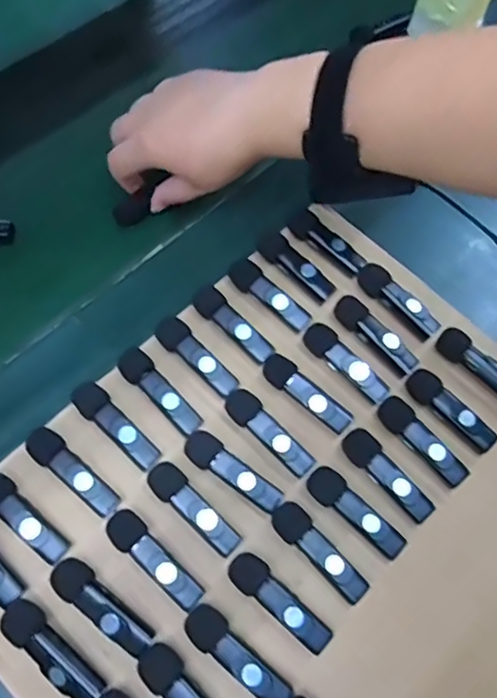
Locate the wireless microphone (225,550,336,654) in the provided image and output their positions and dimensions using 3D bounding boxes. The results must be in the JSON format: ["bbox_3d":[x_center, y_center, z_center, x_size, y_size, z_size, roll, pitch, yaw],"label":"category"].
[{"bbox_3d":[0.017,0.138,0.316,0.064,0.014,0.019,39,69,15],"label":"wireless microphone"}]

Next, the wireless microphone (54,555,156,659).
[{"bbox_3d":[-0.079,0.138,0.309,0.064,0.014,0.018,38,69,14],"label":"wireless microphone"}]

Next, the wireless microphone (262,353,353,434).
[{"bbox_3d":[0.035,0.028,0.361,0.064,0.015,0.017,40,69,15],"label":"wireless microphone"}]

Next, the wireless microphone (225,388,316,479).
[{"bbox_3d":[0.012,0.050,0.350,0.064,0.016,0.018,43,70,16],"label":"wireless microphone"}]

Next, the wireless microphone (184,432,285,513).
[{"bbox_3d":[-0.010,0.072,0.339,0.064,0.014,0.019,37,69,14],"label":"wireless microphone"}]

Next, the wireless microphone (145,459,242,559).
[{"bbox_3d":[-0.032,0.092,0.331,0.019,0.014,0.063,-41,73,-19],"label":"wireless microphone"}]

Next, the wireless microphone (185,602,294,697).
[{"bbox_3d":[-0.006,0.163,0.305,0.064,0.015,0.018,39,69,15],"label":"wireless microphone"}]

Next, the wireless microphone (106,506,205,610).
[{"bbox_3d":[-0.052,0.117,0.320,0.064,0.015,0.018,42,70,16],"label":"wireless microphone"}]

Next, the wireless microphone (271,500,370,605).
[{"bbox_3d":[0.040,0.114,0.325,0.018,0.011,0.065,-40,72,-19],"label":"wireless microphone"}]

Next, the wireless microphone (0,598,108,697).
[{"bbox_3d":[-0.101,0.157,0.300,0.063,0.016,0.018,38,69,14],"label":"wireless microphone"}]

